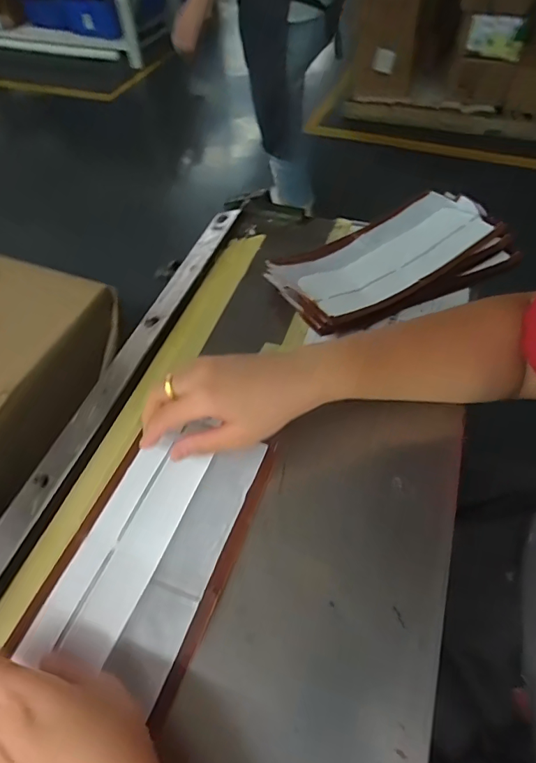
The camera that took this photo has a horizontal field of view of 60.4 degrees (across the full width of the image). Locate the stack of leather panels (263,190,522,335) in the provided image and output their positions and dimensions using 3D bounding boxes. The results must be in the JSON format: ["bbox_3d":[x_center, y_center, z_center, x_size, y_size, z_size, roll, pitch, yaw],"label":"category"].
[{"bbox_3d":[0.121,-0.121,0.467,0.233,0.040,0.124,-24,55,-15],"label":"stack of leather panels"}]

